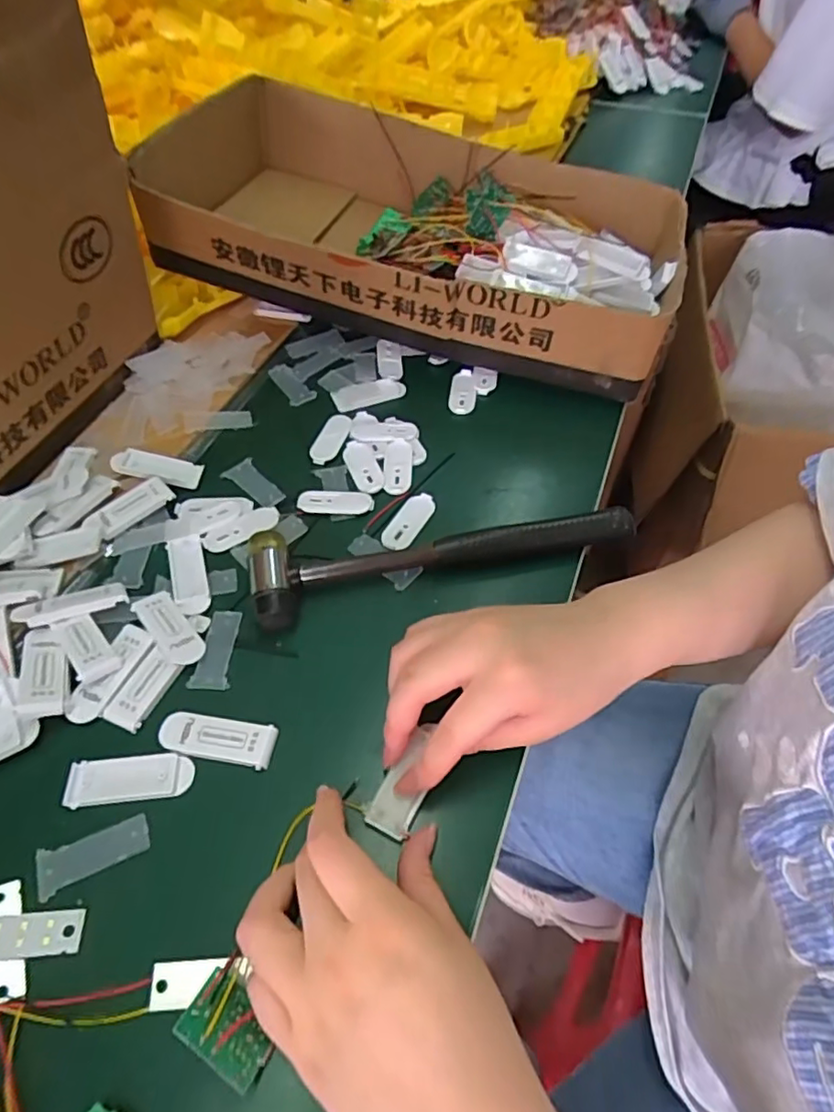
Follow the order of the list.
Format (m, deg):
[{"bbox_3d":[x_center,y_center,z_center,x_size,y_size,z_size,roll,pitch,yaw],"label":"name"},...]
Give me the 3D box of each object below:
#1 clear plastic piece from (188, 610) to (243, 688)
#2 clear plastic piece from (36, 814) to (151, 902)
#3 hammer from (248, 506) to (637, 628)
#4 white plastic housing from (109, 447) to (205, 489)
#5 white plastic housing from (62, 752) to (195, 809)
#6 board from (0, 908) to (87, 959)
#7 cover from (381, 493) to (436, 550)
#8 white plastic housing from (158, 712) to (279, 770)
[{"bbox_3d":[-0.112,0.052,0.338,0.020,0.006,0.048,0,53,1],"label":"clear plastic piece"},{"bbox_3d":[-0.148,0.137,0.275,0.048,0.004,0.020,-19,55,-13],"label":"clear plastic piece"},{"bbox_3d":[0.017,-0.007,0.374,0.233,0.024,0.059,-14,54,-10],"label":"hammer"},{"bbox_3d":[-0.178,-0.061,0.410,0.058,0.007,0.022,11,53,-10],"label":"white plastic housing"},{"bbox_3d":[-0.140,0.109,0.293,0.059,0.004,0.021,-6,53,-4],"label":"white plastic housing"},{"bbox_3d":[-0.166,0.160,0.254,0.045,0.004,0.016,3,50,-12],"label":"board"},{"bbox_3d":[-0.005,-0.024,0.393,0.021,0.004,0.049,24,57,18],"label":"cover"},{"bbox_3d":[-0.101,0.092,0.305,0.059,0.005,0.021,8,53,7],"label":"white plastic housing"}]

